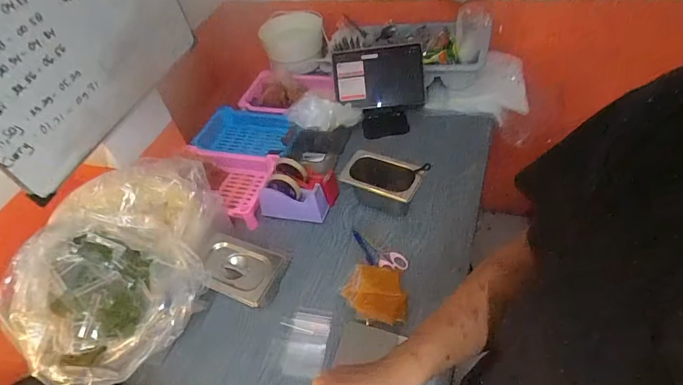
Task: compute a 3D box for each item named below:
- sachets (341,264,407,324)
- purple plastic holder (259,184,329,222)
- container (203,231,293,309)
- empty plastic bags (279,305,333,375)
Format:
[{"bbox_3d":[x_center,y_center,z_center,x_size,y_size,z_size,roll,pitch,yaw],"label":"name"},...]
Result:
[{"bbox_3d":[0.071,0.197,0.806,0.123,0.023,0.116,4,49,14],"label":"sachets"},{"bbox_3d":[-0.111,0.018,0.951,0.167,0.091,0.047,2,29,16],"label":"purple plastic holder"},{"bbox_3d":[-0.202,0.169,0.821,0.180,0.078,0.120,13,52,22],"label":"container"},{"bbox_3d":[-0.073,0.285,0.770,0.092,0.004,0.124,6,54,5],"label":"empty plastic bags"}]

